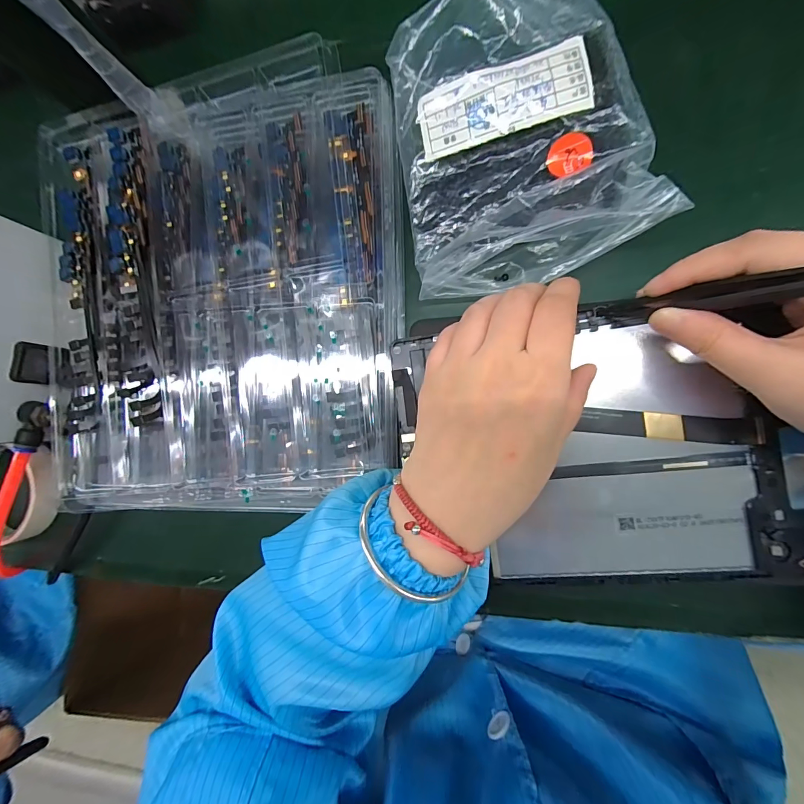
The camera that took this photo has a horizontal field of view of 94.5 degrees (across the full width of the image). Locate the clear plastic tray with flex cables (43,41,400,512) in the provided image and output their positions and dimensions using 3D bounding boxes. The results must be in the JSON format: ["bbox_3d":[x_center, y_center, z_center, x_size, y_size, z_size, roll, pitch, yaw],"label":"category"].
[{"bbox_3d":[-0.115,-0.065,0.242,0.231,0.029,0.263,-2,86,12],"label":"clear plastic tray with flex cables"}]

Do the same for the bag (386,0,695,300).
[{"bbox_3d":[0.067,-0.149,0.212,0.133,0.032,0.154,-7,86,11],"label":"bag"}]

